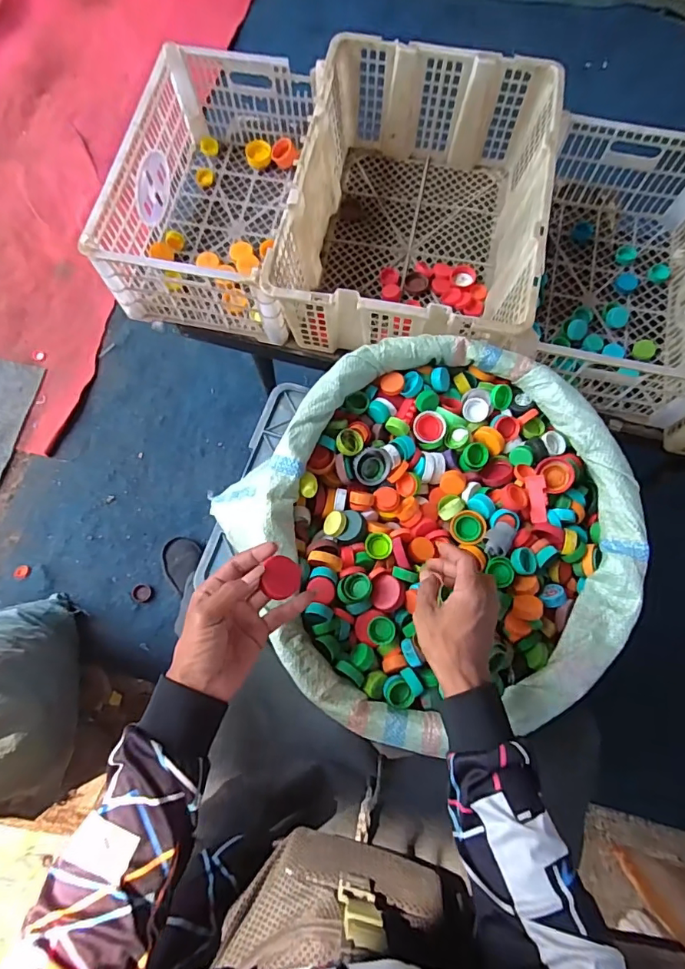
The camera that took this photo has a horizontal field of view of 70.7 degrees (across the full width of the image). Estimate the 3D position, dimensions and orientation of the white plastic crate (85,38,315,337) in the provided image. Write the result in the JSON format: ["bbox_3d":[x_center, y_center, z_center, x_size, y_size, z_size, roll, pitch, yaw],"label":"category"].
[{"bbox_3d":[-0.191,-0.468,0.791,0.273,0.160,0.416,12,76,2],"label":"white plastic crate"}]

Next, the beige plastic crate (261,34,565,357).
[{"bbox_3d":[0.112,-0.418,0.755,0.354,0.187,0.474,11,76,1],"label":"beige plastic crate"}]

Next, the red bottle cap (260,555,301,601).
[{"bbox_3d":[-0.056,0.085,0.444,0.034,0.014,0.038,3,79,-27],"label":"red bottle cap"}]

